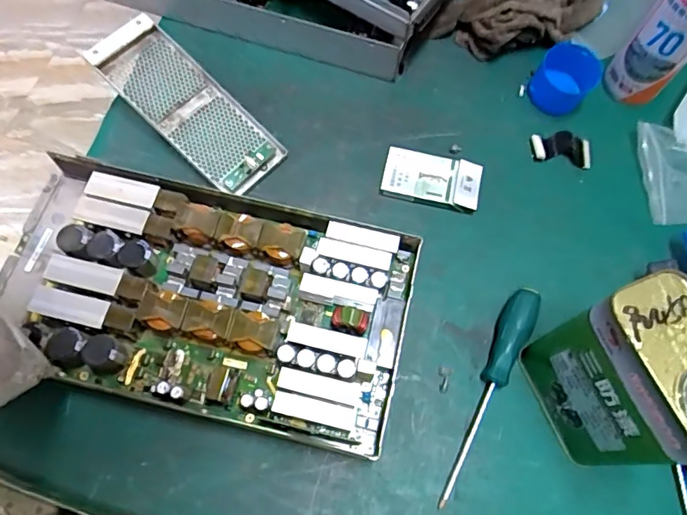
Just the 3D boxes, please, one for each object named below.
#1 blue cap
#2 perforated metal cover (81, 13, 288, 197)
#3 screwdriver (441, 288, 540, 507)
[{"bbox_3d":[0.255,-0.205,0.604,0.069,0.052,0.060,40,72,13],"label":"blue cap"},{"bbox_3d":[-0.168,-0.162,0.561,0.218,0.019,0.081,43,72,1],"label":"perforated metal cover"},{"bbox_3d":[0.129,0.119,0.474,0.031,0.033,0.203,28,69,9],"label":"screwdriver"}]

